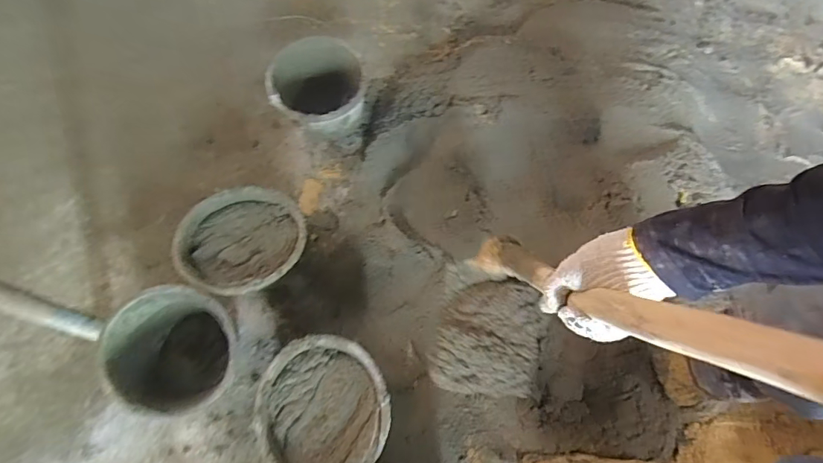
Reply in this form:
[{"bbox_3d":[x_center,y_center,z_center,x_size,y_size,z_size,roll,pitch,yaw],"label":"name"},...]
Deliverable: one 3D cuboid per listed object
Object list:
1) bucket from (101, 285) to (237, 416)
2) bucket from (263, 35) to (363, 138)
[{"bbox_3d":[-0.453,0.244,0.915,0.235,0.172,0.220,-6,67,-3],"label":"bucket"},{"bbox_3d":[-0.231,-0.333,1.165,0.231,0.168,0.231,-5,67,-2],"label":"bucket"}]

